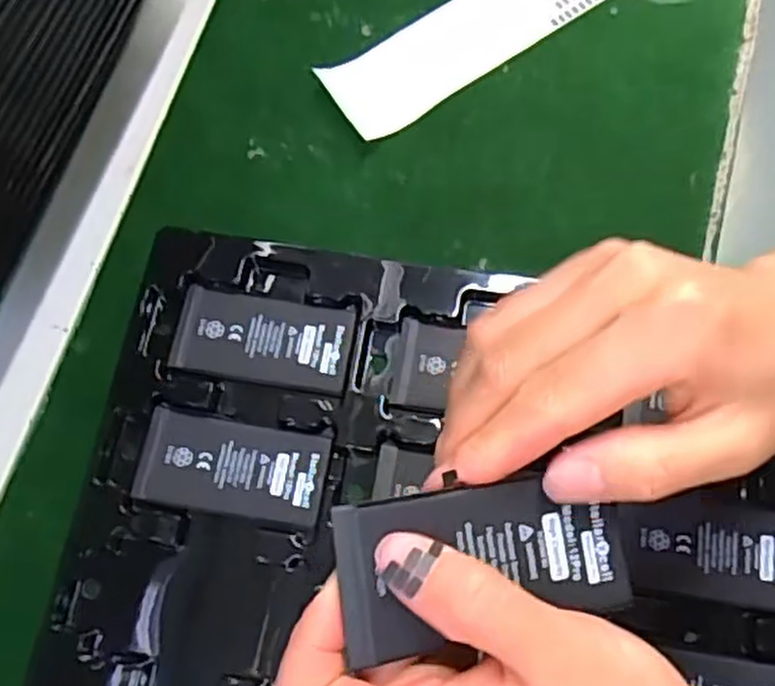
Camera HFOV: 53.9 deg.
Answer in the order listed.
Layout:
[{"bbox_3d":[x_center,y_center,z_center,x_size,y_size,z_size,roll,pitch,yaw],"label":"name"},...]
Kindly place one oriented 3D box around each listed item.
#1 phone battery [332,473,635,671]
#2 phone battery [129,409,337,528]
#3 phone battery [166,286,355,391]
[{"bbox_3d":[0.028,0.062,0.220,0.084,0.005,0.041,-7,84,-12],"label":"phone battery"},{"bbox_3d":[-0.071,0.056,0.351,0.086,0.004,0.043,9,72,4],"label":"phone battery"},{"bbox_3d":[-0.060,-0.003,0.369,0.084,0.004,0.043,8,72,4],"label":"phone battery"}]

